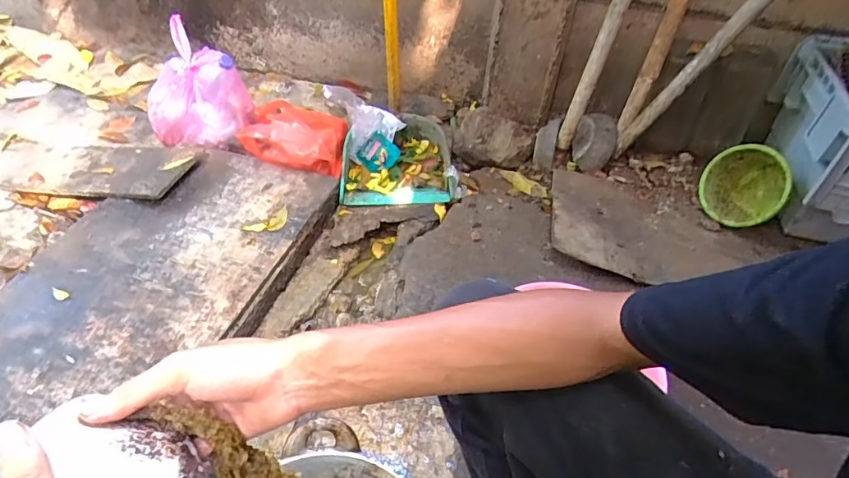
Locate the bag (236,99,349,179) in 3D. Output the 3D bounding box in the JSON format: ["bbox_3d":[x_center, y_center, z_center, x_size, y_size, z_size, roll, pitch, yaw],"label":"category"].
[{"bbox_3d":[-0.329,-0.260,1.231,0.250,0.120,0.169,5,44,0],"label":"bag"}]

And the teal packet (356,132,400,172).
[{"bbox_3d":[-0.115,-0.214,1.238,0.083,0.088,0.015,40,14,-15],"label":"teal packet"}]

